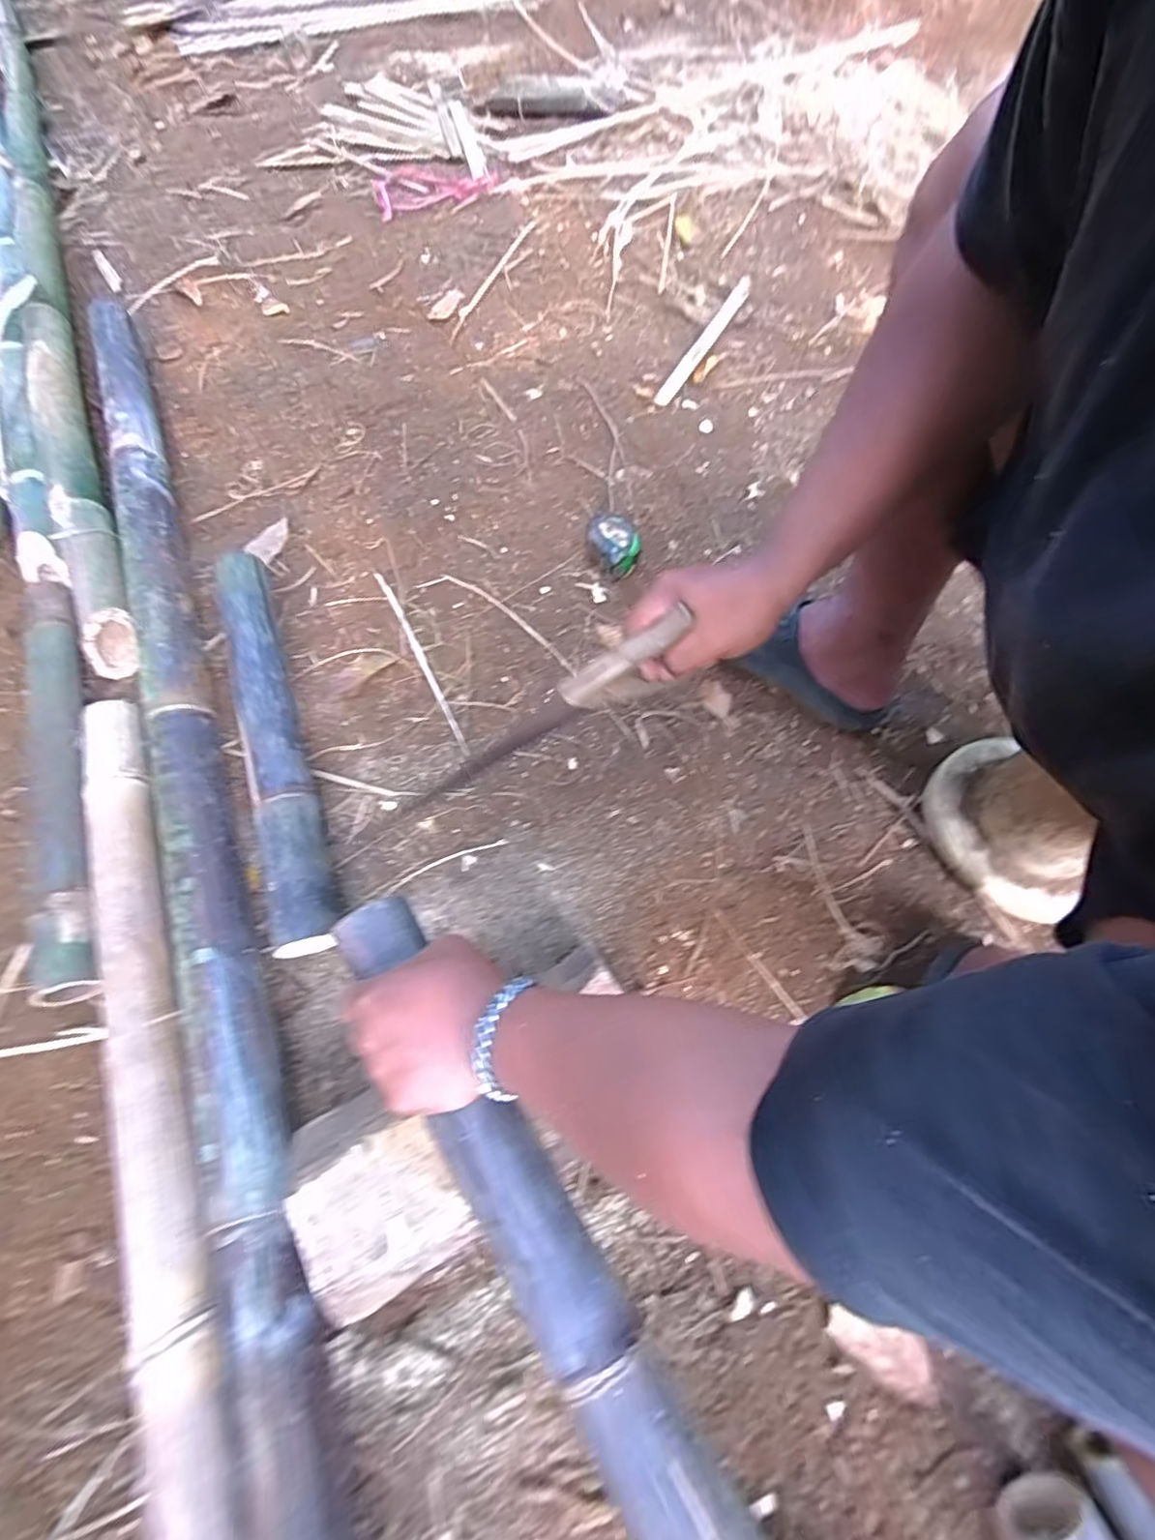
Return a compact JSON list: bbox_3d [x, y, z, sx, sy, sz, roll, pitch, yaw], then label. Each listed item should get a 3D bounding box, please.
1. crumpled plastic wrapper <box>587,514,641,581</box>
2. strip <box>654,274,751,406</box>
[{"bbox_3d":[0.050,-0.308,0.827,0.065,0.039,0.090,-7,64,-1],"label":"crumpled plastic wrapper"},{"bbox_3d":[0.235,-0.774,1.072,0.035,0.010,0.430,26,68,14],"label":"strip"}]

